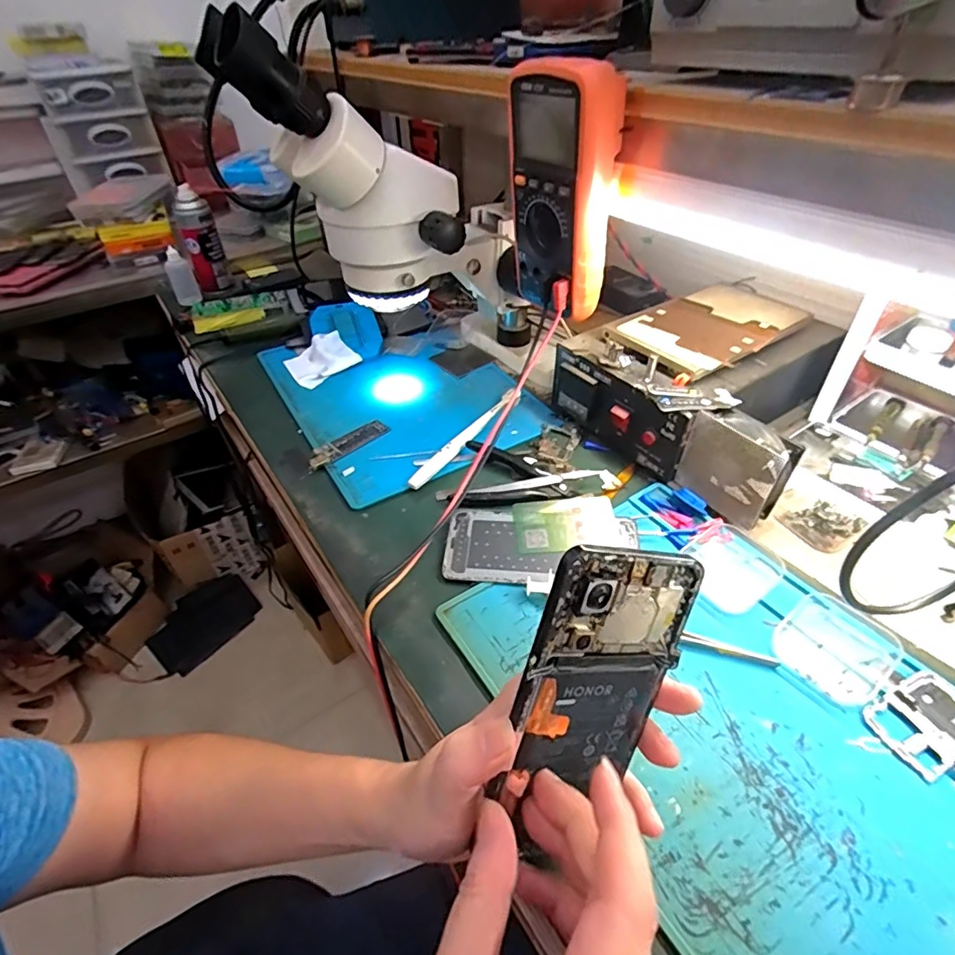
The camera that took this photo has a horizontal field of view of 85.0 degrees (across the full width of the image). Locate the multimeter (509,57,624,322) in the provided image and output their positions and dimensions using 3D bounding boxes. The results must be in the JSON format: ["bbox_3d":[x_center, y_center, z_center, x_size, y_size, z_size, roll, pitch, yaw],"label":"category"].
[{"bbox_3d":[0.069,-0.228,0.424,0.049,0.174,0.086,-20,44,-18],"label":"multimeter"}]

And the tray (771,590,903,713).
[{"bbox_3d":[0.248,0.114,0.358,0.075,0.022,0.063,-29,48,-26],"label":"tray"}]

